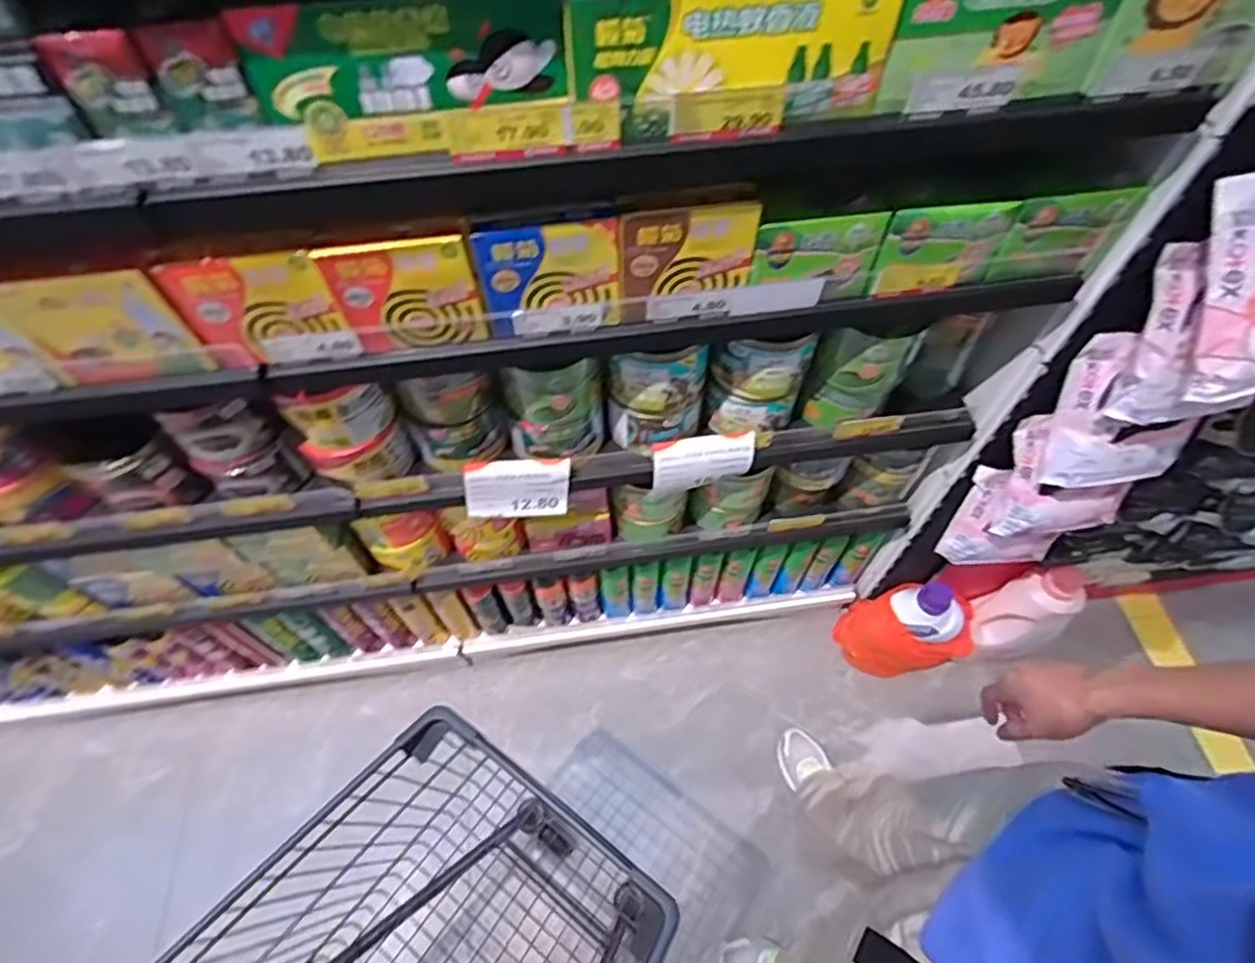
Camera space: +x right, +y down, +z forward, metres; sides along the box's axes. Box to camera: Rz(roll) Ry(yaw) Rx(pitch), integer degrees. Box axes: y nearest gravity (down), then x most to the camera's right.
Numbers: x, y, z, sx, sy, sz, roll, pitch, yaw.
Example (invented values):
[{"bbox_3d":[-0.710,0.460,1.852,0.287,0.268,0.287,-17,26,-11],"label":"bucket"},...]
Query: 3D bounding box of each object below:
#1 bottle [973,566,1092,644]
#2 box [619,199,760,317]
[{"bbox_3d":[0.825,0.255,1.376,0.084,0.247,0.101,8,49,-39],"label":"bottle"},{"bbox_3d":[0.058,-0.228,0.659,0.132,0.108,0.031,-5,58,-3],"label":"box"}]

